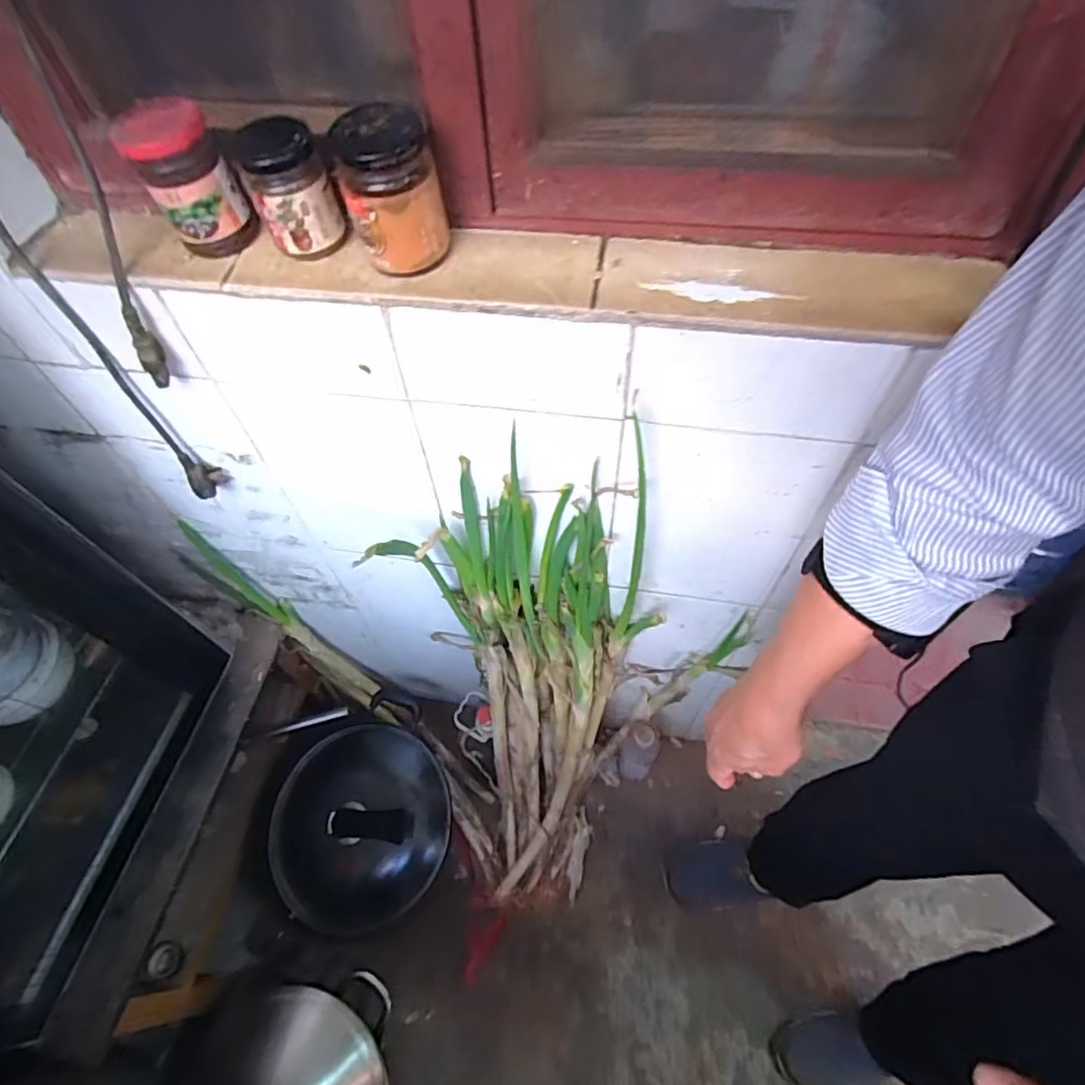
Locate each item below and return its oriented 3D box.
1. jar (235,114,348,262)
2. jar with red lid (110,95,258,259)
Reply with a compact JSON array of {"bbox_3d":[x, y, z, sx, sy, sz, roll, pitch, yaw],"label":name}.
[{"bbox_3d":[-0.192,-0.273,0.459,0.059,0.078,0.062,-1,56,2],"label":"jar"},{"bbox_3d":[-0.275,-0.283,0.465,0.066,0.100,0.062,-1,56,2],"label":"jar with red lid"}]

